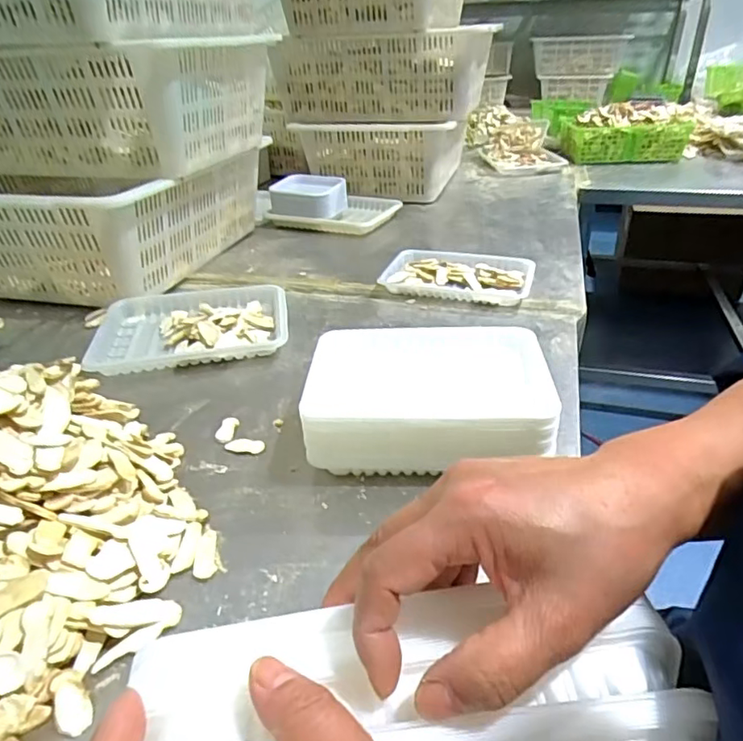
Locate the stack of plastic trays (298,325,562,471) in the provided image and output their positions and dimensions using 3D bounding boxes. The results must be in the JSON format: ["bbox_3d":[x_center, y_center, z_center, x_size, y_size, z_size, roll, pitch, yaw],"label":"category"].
[{"bbox_3d":[0.057,0.033,0.577,0.227,0.097,0.155,0,32,5],"label":"stack of plastic trays"}]

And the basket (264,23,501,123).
[{"bbox_3d":[0.021,-0.721,1.380,0.494,0.189,0.265,12,34,22],"label":"basket"}]

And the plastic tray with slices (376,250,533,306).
[{"bbox_3d":[0.147,-0.157,0.940,0.233,0.035,0.158,10,34,20],"label":"plastic tray with slices"}]

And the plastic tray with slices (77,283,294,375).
[{"bbox_3d":[-0.259,-0.061,0.815,0.268,0.032,0.207,-7,32,-8],"label":"plastic tray with slices"}]

